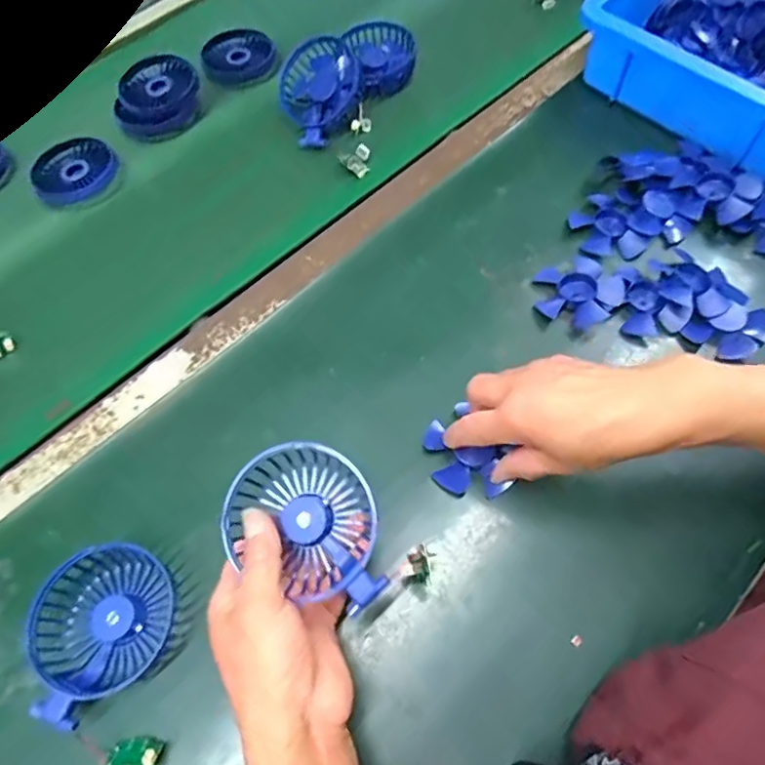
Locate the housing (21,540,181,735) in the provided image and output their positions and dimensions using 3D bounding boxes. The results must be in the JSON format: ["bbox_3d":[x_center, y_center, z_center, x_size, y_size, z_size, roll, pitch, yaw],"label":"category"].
[{"bbox_3d":[-0.182,0.155,0.359,0.088,0.026,0.087,-27,67,-31],"label":"housing"}]

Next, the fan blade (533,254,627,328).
[{"bbox_3d":[0.166,-0.078,0.470,0.071,0.013,0.067,-1,63,3],"label":"fan blade"}]

